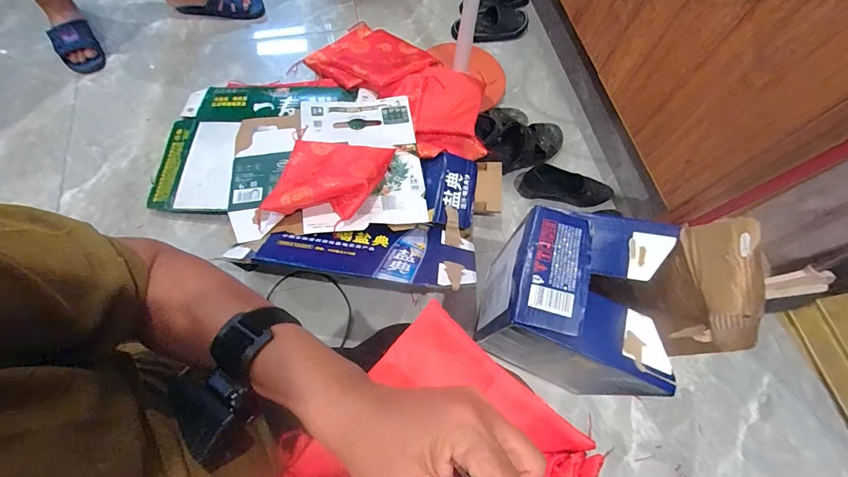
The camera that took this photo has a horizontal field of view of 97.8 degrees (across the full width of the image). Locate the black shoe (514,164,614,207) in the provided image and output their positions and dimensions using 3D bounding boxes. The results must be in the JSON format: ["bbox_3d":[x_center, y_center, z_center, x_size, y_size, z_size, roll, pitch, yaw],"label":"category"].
[{"bbox_3d":[0.346,-0.124,0.918,0.229,0.050,0.090,16,68,4],"label":"black shoe"}]

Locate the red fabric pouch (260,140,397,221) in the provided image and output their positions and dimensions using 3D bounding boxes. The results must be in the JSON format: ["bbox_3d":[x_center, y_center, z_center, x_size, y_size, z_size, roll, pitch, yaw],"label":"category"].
[{"bbox_3d":[-0.202,-0.135,0.811,0.249,0.092,0.196,2,68,-2],"label":"red fabric pouch"}]

